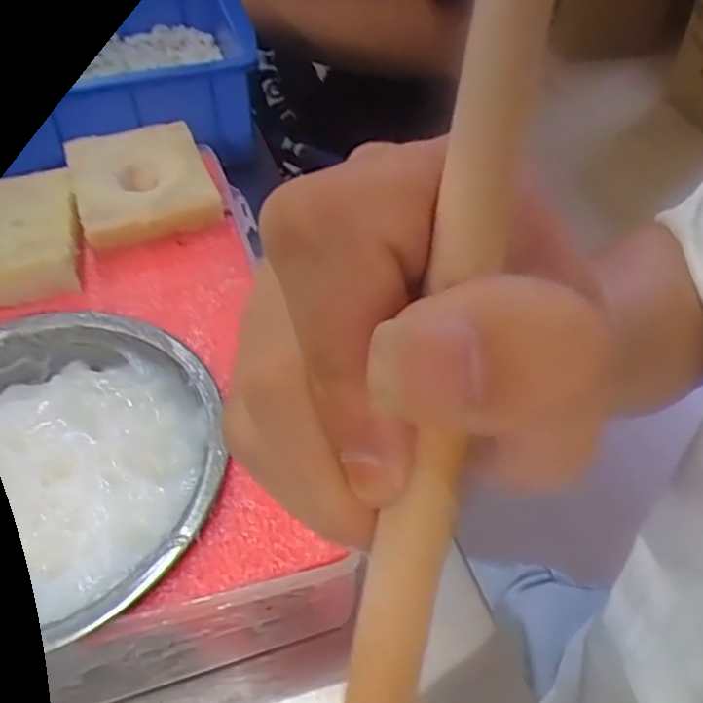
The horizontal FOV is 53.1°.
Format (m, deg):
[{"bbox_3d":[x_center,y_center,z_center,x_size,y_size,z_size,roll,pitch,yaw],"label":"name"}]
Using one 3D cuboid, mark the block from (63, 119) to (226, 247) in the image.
[{"bbox_3d":[-0.121,-0.100,0.406,0.073,0.019,0.088,-16,50,-15],"label":"block"}]

